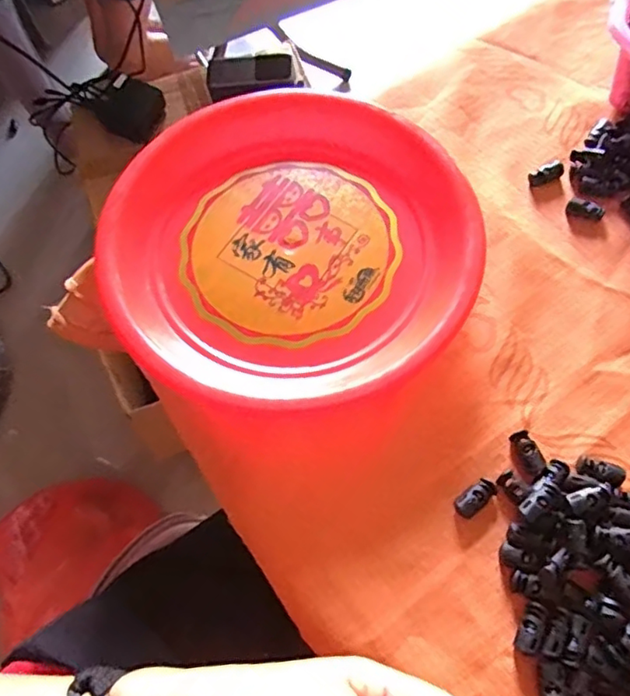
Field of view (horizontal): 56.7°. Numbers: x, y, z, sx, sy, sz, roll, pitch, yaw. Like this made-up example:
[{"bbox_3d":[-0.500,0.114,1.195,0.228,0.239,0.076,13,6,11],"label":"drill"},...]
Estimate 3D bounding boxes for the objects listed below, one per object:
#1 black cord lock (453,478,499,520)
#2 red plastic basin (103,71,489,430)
[{"bbox_3d":[0.099,0.092,0.360,0.028,0.006,0.015,-39,72,-13],"label":"black cord lock"},{"bbox_3d":[-0.016,-0.077,0.420,0.249,0.040,0.259,-1,68,1],"label":"red plastic basin"}]

